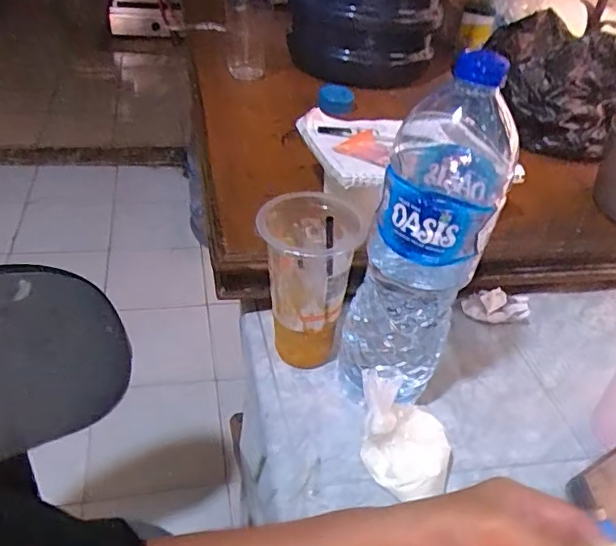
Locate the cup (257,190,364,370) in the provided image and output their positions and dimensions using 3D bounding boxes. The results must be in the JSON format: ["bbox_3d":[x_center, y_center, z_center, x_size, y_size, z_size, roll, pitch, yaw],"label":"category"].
[{"bbox_3d":[-0.006,0.016,0.521,0.082,0.159,0.093,7,38,-1],"label":"cup"}]

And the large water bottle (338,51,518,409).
[{"bbox_3d":[0.083,-0.002,0.446,0.090,0.302,0.107,18,39,13],"label":"large water bottle"}]

